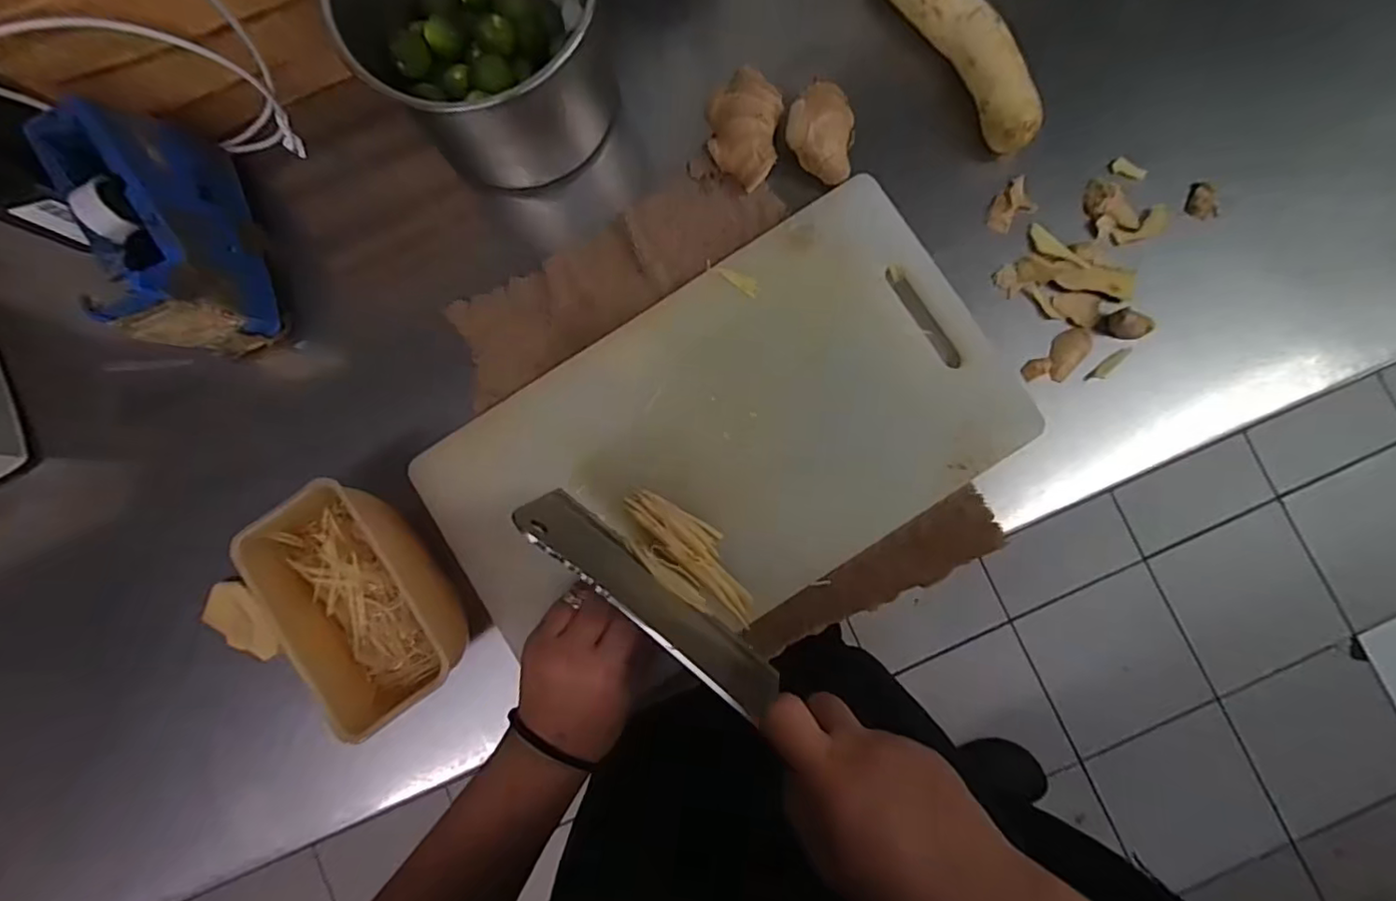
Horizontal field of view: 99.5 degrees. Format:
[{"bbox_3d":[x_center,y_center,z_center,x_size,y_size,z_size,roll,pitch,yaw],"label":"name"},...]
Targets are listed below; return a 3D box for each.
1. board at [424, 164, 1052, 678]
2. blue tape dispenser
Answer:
[{"bbox_3d":[0.016,0.000,0.383,0.367,0.009,0.207,-33,85,0],"label":"board"},{"bbox_3d":[-0.338,-0.139,0.379,0.057,0.083,0.141,-23,85,1],"label":"blue tape dispenser"}]

